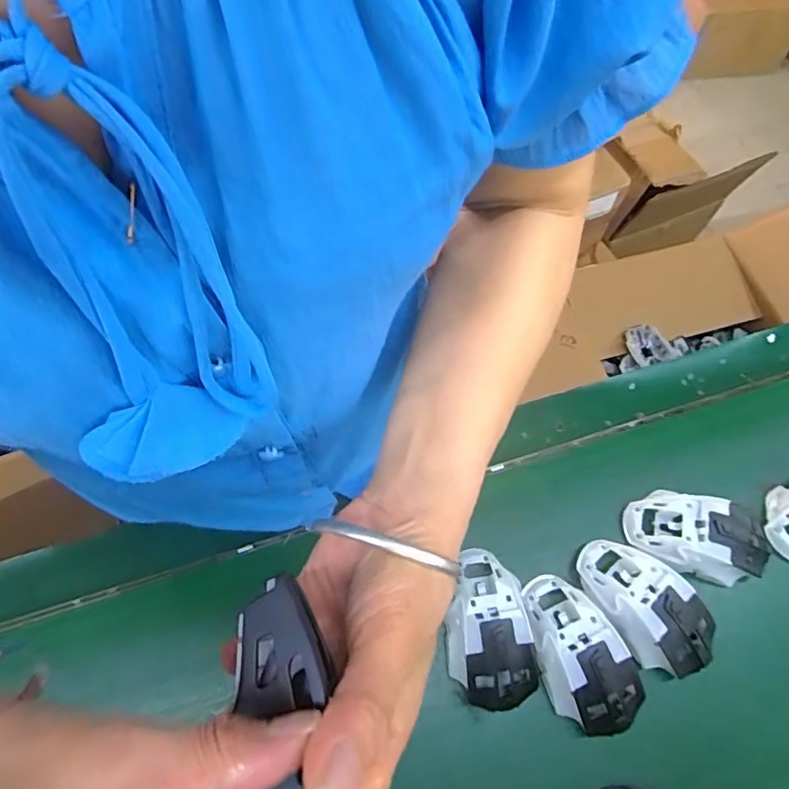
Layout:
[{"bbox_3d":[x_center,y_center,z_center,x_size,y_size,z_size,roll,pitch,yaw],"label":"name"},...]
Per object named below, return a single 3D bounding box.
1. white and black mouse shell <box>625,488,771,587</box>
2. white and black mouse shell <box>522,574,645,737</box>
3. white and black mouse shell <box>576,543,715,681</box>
[{"bbox_3d":[0.256,0.118,0.464,0.111,0.030,0.063,21,65,10],"label":"white and black mouse shell"},{"bbox_3d":[0.141,0.197,0.426,0.064,0.033,0.115,-21,65,-10],"label":"white and black mouse shell"},{"bbox_3d":[0.200,0.167,0.440,0.071,0.036,0.115,-34,68,-16],"label":"white and black mouse shell"}]

